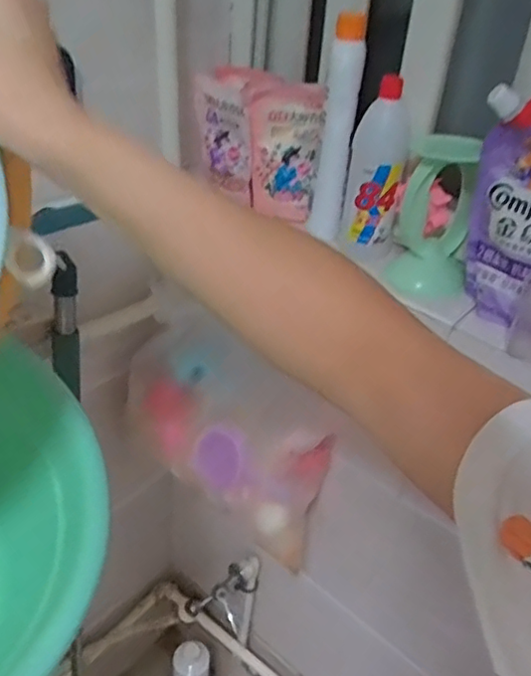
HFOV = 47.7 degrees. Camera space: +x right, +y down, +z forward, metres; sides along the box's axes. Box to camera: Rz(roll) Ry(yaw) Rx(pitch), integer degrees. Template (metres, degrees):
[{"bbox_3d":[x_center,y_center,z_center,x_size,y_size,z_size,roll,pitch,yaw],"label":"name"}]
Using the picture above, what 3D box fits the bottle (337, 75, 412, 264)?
[{"bbox_3d":[0.130,-0.187,0.694,0.065,0.184,0.058,7,35,1],"label":"bottle"}]

